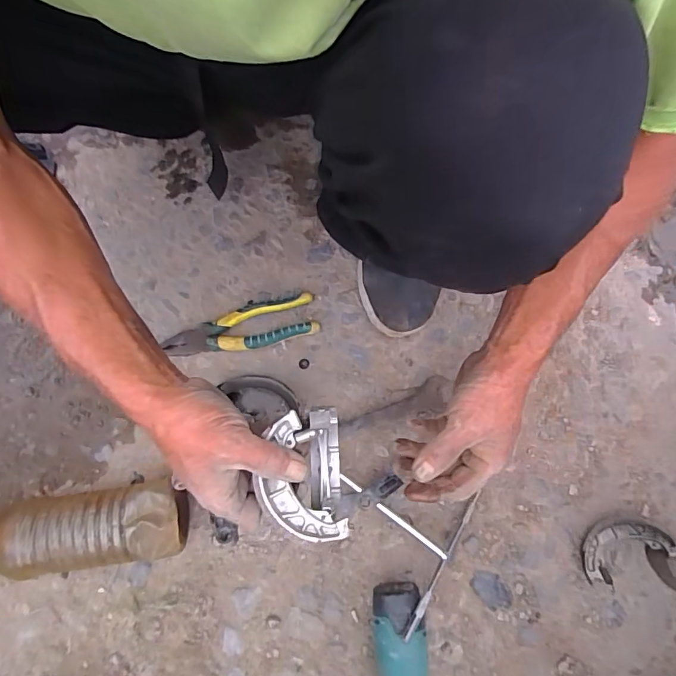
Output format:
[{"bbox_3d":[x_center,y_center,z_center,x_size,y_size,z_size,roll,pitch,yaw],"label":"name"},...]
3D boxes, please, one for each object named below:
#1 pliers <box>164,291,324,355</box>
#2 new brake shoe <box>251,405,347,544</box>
[{"bbox_3d":[-0.118,-0.011,0.551,0.181,0.020,0.055,-11,77,-6],"label":"pliers"},{"bbox_3d":[-0.027,0.105,0.350,0.059,0.060,0.090,-5,76,-1],"label":"new brake shoe"}]

